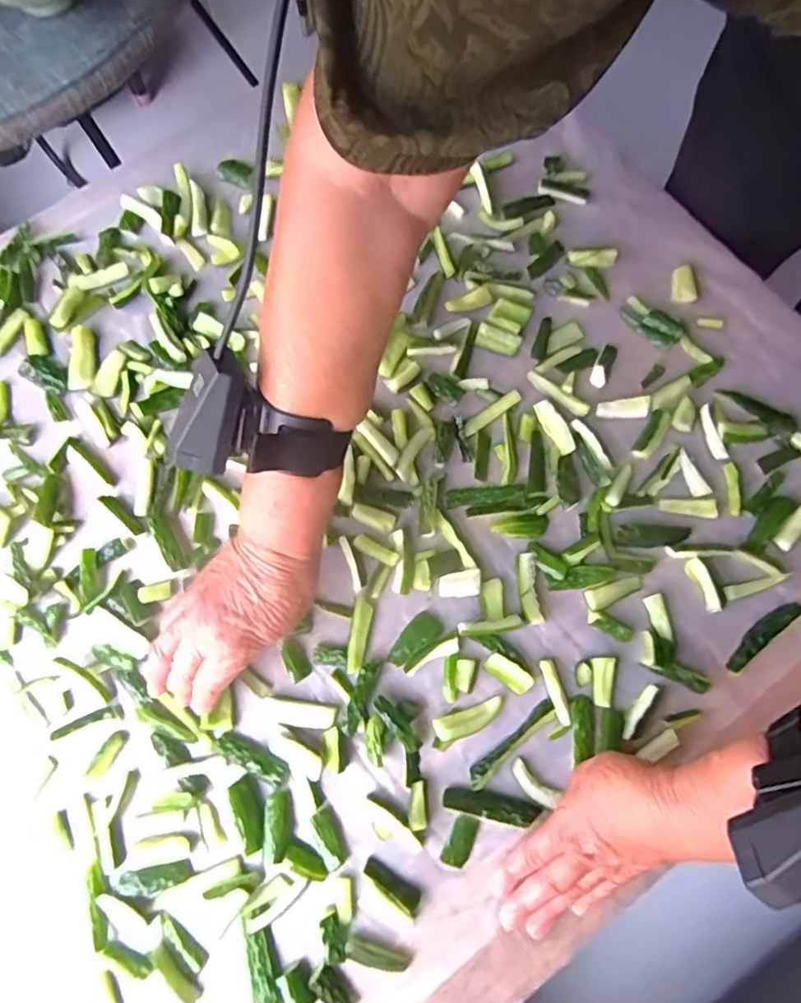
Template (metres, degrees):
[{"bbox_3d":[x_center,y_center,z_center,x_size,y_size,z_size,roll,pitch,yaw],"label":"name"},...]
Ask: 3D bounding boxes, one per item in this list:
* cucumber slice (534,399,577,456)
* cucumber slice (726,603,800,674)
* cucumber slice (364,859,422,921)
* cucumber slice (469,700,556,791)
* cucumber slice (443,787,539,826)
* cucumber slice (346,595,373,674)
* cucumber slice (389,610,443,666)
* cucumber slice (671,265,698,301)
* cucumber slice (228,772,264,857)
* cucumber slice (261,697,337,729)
[{"bbox_3d":[0.127,-0.061,0.496,0.016,0.004,0.048,-33,80,14],"label":"cucumber slice"},{"bbox_3d":[0.268,0.099,0.446,0.070,0.014,0.014,-40,78,-8],"label":"cucumber slice"},{"bbox_3d":[-0.006,0.264,0.414,0.045,0.010,0.018,39,80,10],"label":"cucumber slice"},{"bbox_3d":[0.081,0.174,0.435,0.081,0.008,0.013,-38,78,-8],"label":"cucumber slice"},{"bbox_3d":[0.064,0.214,0.425,0.067,0.008,0.017,10,76,4],"label":"cucumber slice"},{"bbox_3d":[-0.031,0.101,0.457,0.013,0.006,0.056,9,76,4],"label":"cucumber slice"},{"bbox_3d":[0.010,0.104,0.458,0.046,0.005,0.023,-36,77,-7],"label":"cucumber slice"},{"bbox_3d":[0.246,-0.189,0.524,0.021,0.005,0.031,-1,76,1],"label":"cucumber slice"},{"bbox_3d":[-0.107,0.220,0.424,0.020,0.010,0.048,-23,76,-4],"label":"cucumber slice"},{"bbox_3d":[-0.076,0.156,0.445,0.057,0.005,0.017,7,76,3],"label":"cucumber slice"}]

